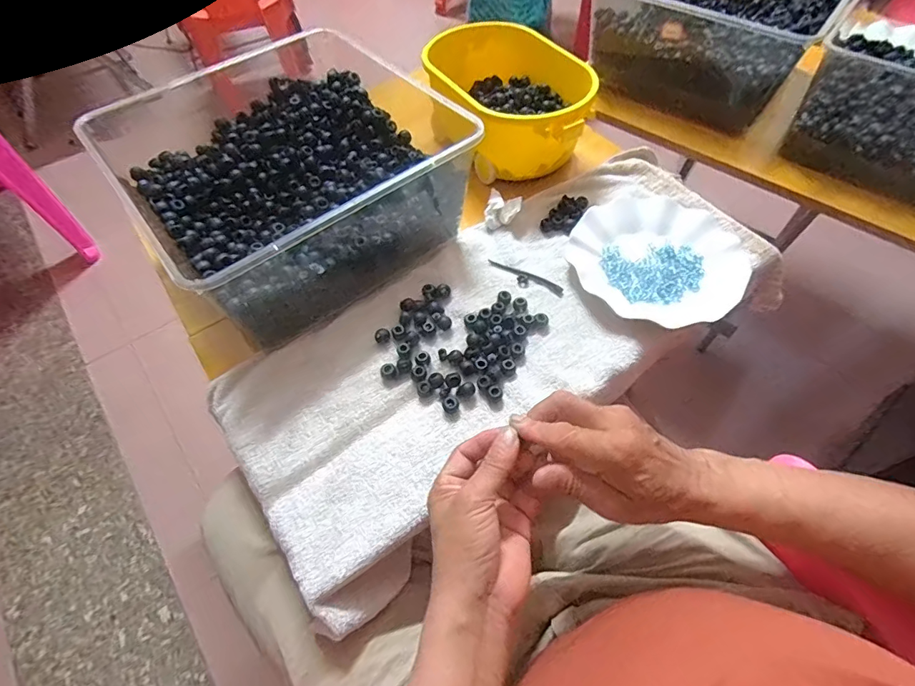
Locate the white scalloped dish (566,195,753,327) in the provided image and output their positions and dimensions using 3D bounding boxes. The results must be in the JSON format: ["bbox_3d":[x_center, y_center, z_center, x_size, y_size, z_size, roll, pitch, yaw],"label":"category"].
[{"bbox_3d":[0.222,-0.093,0.518,0.174,0.025,0.179,-1,56,1],"label":"white scalloped dish"}]

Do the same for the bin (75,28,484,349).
[{"bbox_3d":[-0.167,-0.164,0.512,0.269,0.141,0.284,-31,61,-18],"label":"bin"}]

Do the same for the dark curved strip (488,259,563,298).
[{"bbox_3d":[0.077,-0.075,0.528,0.091,0.006,0.010,27,61,18],"label":"dark curved strip"}]

